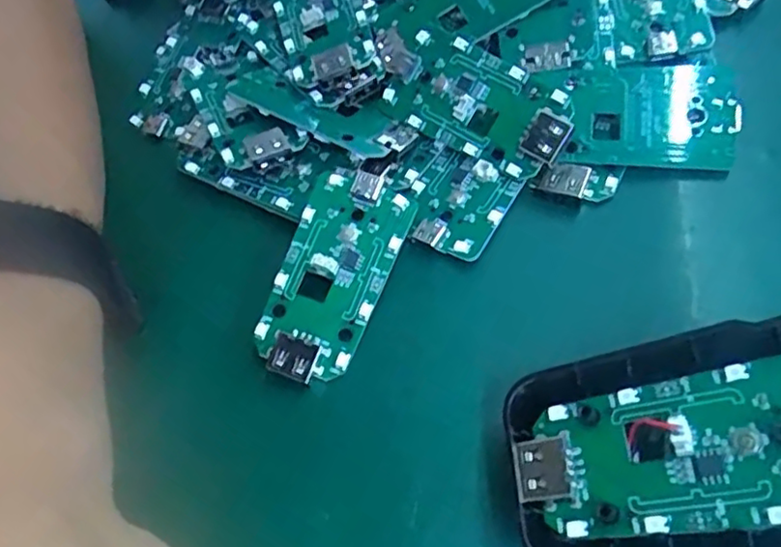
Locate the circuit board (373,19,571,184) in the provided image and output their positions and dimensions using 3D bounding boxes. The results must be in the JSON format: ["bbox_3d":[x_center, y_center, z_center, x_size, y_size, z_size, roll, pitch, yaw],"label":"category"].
[{"bbox_3d":[0.022,-0.056,0.207,0.073,0.005,0.032,36,100,24],"label":"circuit board"}]

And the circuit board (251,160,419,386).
[{"bbox_3d":[-0.017,-0.002,0.189,0.031,0.009,0.066,16,63,17],"label":"circuit board"}]

